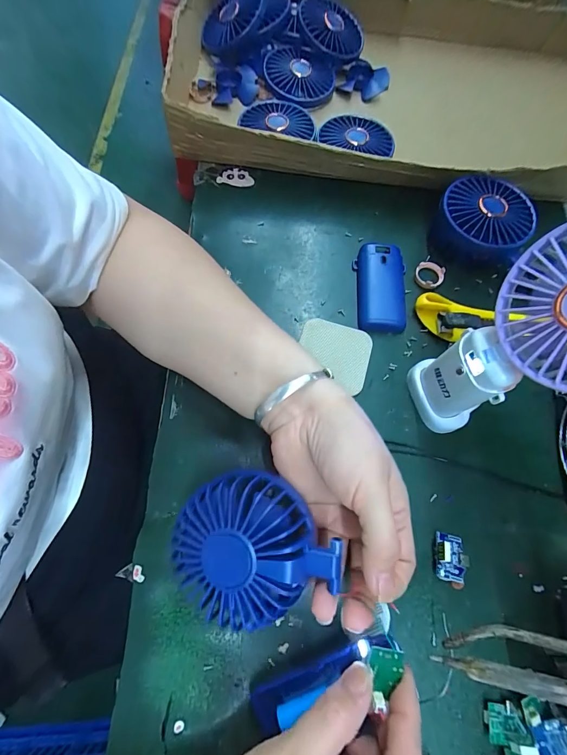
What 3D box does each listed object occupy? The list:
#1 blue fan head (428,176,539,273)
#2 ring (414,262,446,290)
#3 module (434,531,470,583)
[{"bbox_3d":[0.192,-0.153,0.344,0.087,0.044,0.084,25,70,7],"label":"blue fan head"},{"bbox_3d":[0.145,-0.102,0.344,0.028,0.009,0.028,30,71,8],"label":"ring"},{"bbox_3d":[0.123,0.132,0.256,0.024,0.010,0.031,7,69,0],"label":"module"}]

